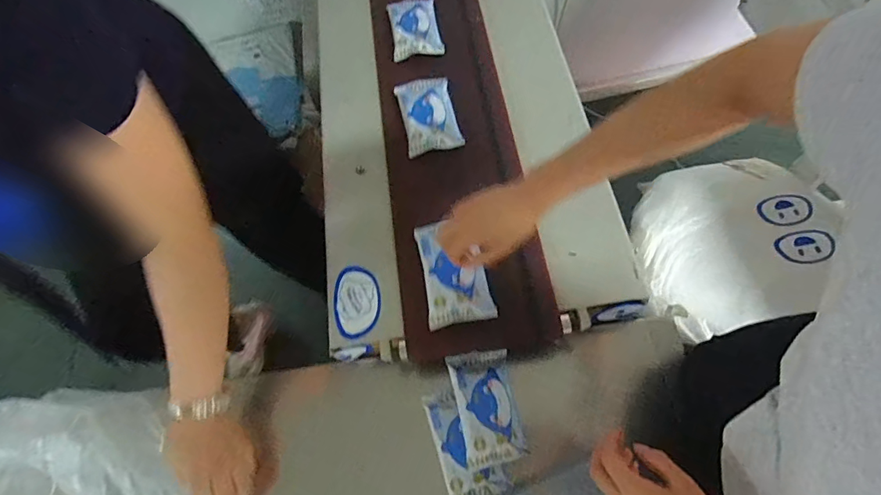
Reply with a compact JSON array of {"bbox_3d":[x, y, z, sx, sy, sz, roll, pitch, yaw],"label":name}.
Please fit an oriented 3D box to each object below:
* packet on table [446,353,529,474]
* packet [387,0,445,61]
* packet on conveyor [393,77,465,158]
[{"bbox_3d":[0.059,0.207,0.589,0.080,0.024,0.136,-10,65,-1],"label":"packet on table"},{"bbox_3d":[-0.045,-0.390,0.795,0.085,0.016,0.134,-7,65,0],"label":"packet"},{"bbox_3d":[-0.020,-0.211,0.710,0.082,0.020,0.143,-13,65,-2],"label":"packet on conveyor"}]

